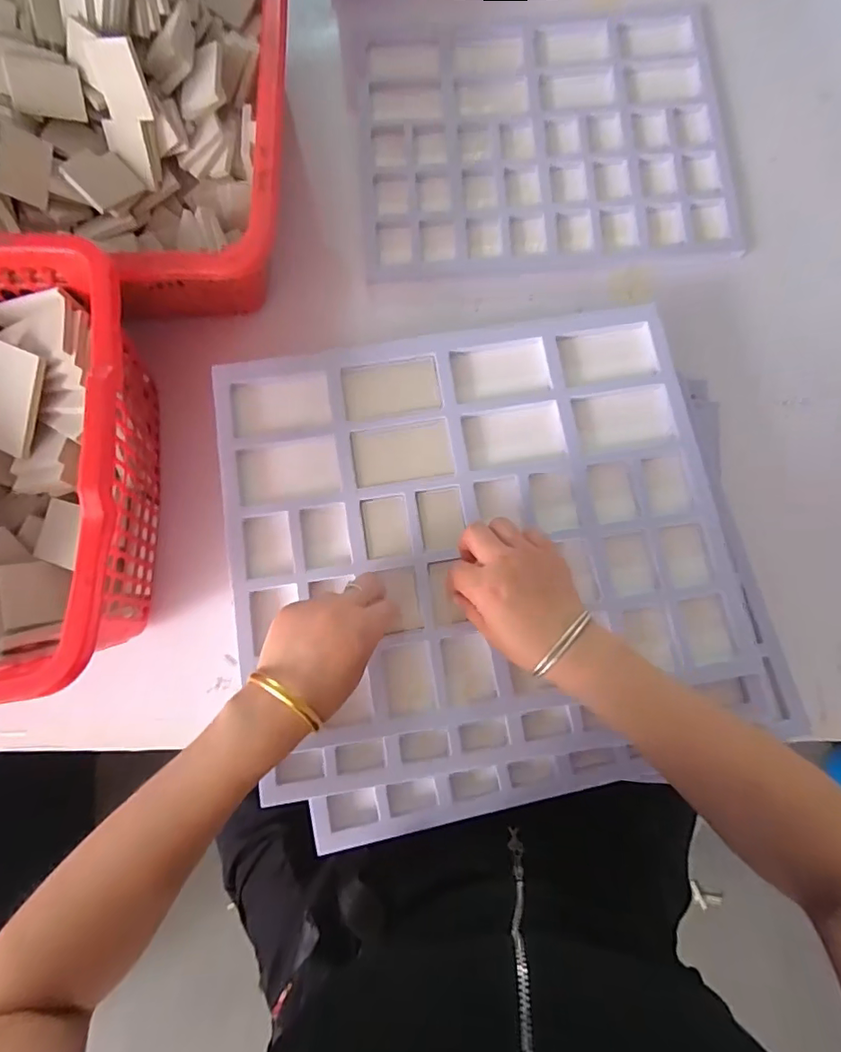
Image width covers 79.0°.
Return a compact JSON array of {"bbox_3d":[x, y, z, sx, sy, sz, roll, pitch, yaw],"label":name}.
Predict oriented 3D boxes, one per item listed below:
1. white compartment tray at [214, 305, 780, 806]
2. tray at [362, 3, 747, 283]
[{"bbox_3d":[0.051,0.005,0.450,0.418,0.019,0.378,-10,81,-2],"label":"white compartment tray"},{"bbox_3d":[0.144,-0.452,0.601,0.416,0.021,0.323,-3,81,-1],"label":"tray"}]

